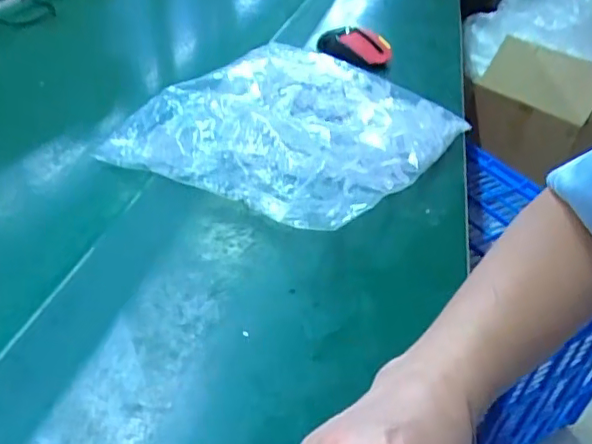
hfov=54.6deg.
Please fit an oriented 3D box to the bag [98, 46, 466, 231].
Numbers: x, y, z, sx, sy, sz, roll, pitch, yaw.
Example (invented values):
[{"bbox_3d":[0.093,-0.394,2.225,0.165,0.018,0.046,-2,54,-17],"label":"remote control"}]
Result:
[{"bbox_3d":[-0.003,-0.109,0.638,0.291,0.059,0.354,29,40,24],"label":"bag"}]

